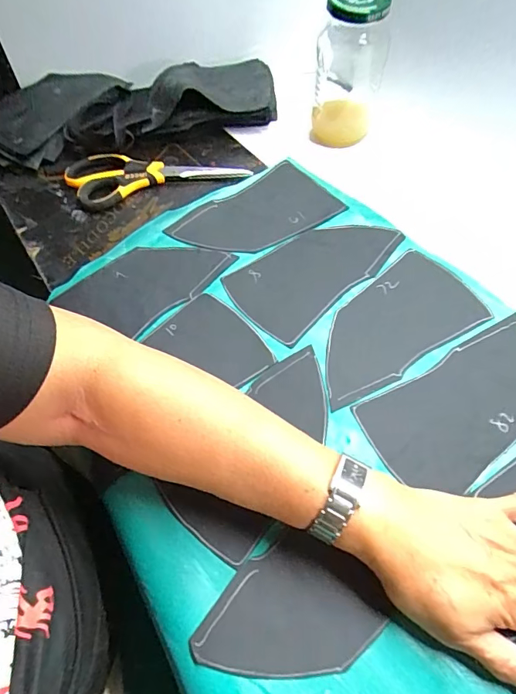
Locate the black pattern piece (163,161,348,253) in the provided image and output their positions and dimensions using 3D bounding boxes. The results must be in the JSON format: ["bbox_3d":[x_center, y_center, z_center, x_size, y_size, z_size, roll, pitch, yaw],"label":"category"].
[{"bbox_3d":[-0.001,-0.136,0.466,0.164,0.010,0.096,-31,63,-14],"label":"black pattern piece"}]

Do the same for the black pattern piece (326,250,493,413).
[{"bbox_3d":[0.112,-0.020,0.391,0.156,0.007,0.090,-30,59,-8],"label":"black pattern piece"}]

